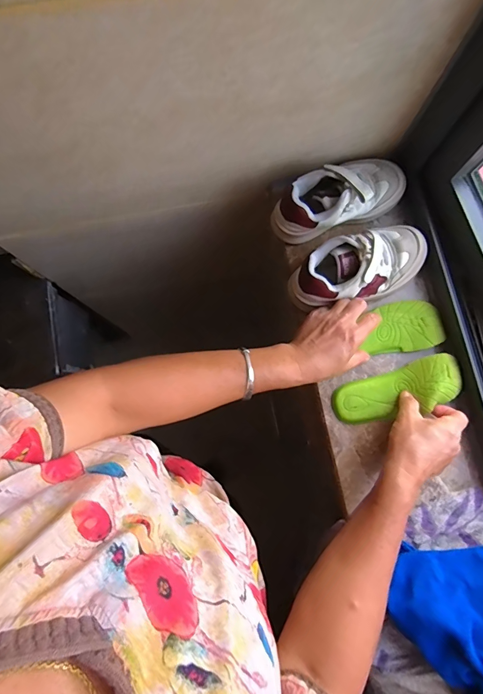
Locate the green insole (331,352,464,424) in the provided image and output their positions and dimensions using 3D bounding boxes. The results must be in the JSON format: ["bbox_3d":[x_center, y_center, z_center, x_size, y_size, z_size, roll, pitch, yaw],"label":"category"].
[{"bbox_3d":[0.210,0.061,0.496,0.170,0.031,0.062,-19,80,5],"label":"green insole"}]

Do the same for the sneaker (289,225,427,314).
[{"bbox_3d":[0.160,-0.107,0.496,0.187,0.079,0.081,-18,80,-5],"label":"sneaker"}]

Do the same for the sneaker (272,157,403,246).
[{"bbox_3d":[0.136,-0.211,0.511,0.186,0.072,0.086,-29,81,-6],"label":"sneaker"}]

